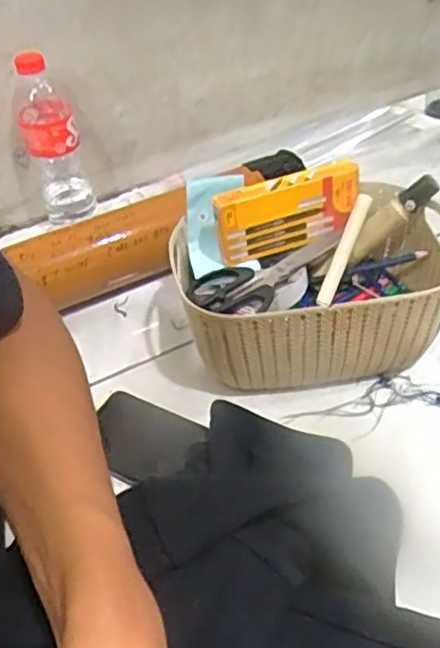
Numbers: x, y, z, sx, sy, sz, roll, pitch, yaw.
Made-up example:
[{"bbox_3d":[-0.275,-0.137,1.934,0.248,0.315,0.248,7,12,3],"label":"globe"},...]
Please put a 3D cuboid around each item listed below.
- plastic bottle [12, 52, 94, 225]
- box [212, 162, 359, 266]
[{"bbox_3d":[-0.201,-0.216,0.765,0.067,0.194,0.057,-15,44,-11],"label":"plastic bottle"},{"bbox_3d":[0.066,-0.110,0.631,0.139,0.072,0.028,-16,44,-10],"label":"box"}]

